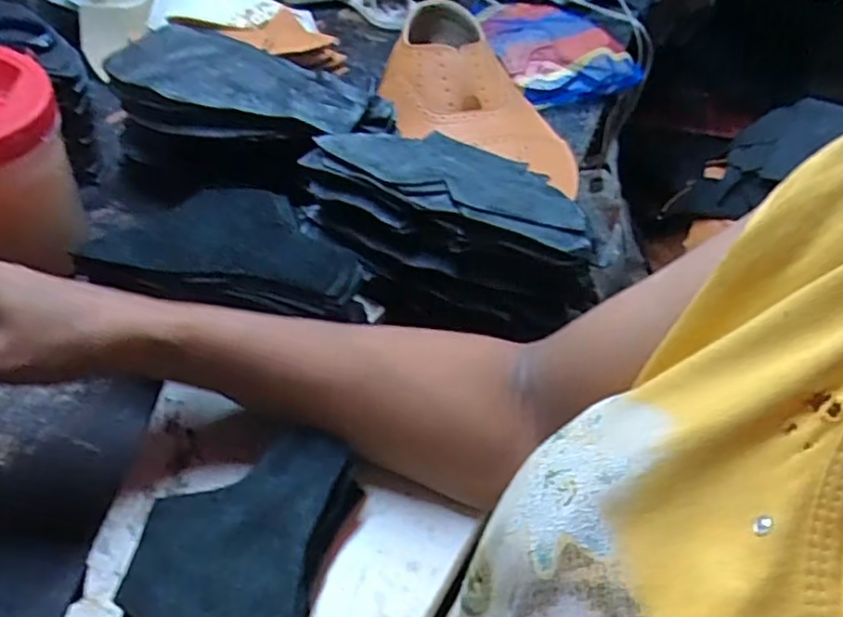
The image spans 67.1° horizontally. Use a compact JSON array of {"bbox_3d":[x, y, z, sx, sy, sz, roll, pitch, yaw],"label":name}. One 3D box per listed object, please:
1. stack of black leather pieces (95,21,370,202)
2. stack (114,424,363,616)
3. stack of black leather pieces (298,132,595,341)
[{"bbox_3d":[-0.157,-0.161,0.559,0.221,0.112,0.102,7,44,3],"label":"stack of black leather pieces"},{"bbox_3d":[-0.092,0.131,0.300,0.082,0.034,0.153,13,45,9],"label":"stack"},{"bbox_3d":[0.020,-0.059,0.460,0.212,0.079,0.114,23,47,18],"label":"stack of black leather pieces"}]

